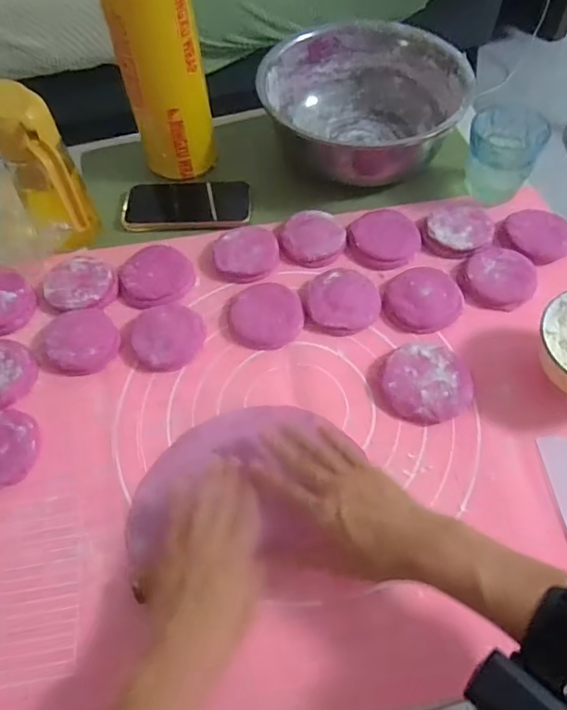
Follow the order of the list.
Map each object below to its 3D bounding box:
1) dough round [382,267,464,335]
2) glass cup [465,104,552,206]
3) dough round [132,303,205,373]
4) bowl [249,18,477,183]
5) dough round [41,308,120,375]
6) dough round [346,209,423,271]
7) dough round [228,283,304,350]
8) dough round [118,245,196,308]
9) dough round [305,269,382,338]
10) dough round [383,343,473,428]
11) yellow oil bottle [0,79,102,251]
[{"bbox_3d":[0.149,-0.060,0.575,0.080,0.022,0.072,-28,62,-13],"label":"dough round"},{"bbox_3d":[0.260,-0.240,0.642,0.082,0.074,0.085,-1,60,2],"label":"glass cup"},{"bbox_3d":[-0.121,-0.020,0.562,0.074,0.020,0.069,-1,60,2],"label":"dough round"},{"bbox_3d":[0.107,-0.325,0.706,0.244,0.106,0.230,-1,60,2],"label":"bowl"},{"bbox_3d":[-0.214,-0.016,0.560,0.074,0.016,0.077,-1,60,2],"label":"dough round"},{"bbox_3d":[0.119,-0.137,0.625,0.080,0.022,0.068,22,63,14],"label":"dough round"},{"bbox_3d":[-0.019,-0.043,0.573,0.076,0.016,0.076,-1,60,2],"label":"dough round"},{"bbox_3d":[-0.146,-0.087,0.608,0.081,0.018,0.080,-1,60,2],"label":"dough round"},{"bbox_3d":[0.064,-0.059,0.577,0.077,0.019,0.078,-1,60,2],"label":"dough round"},{"bbox_3d":[0.140,0.027,0.522,0.082,0.018,0.082,-1,60,2],"label":"dough round"},{"bbox_3d":[-0.254,-0.187,0.577,0.070,0.177,0.085,-31,63,-15],"label":"yellow oil bottle"}]

